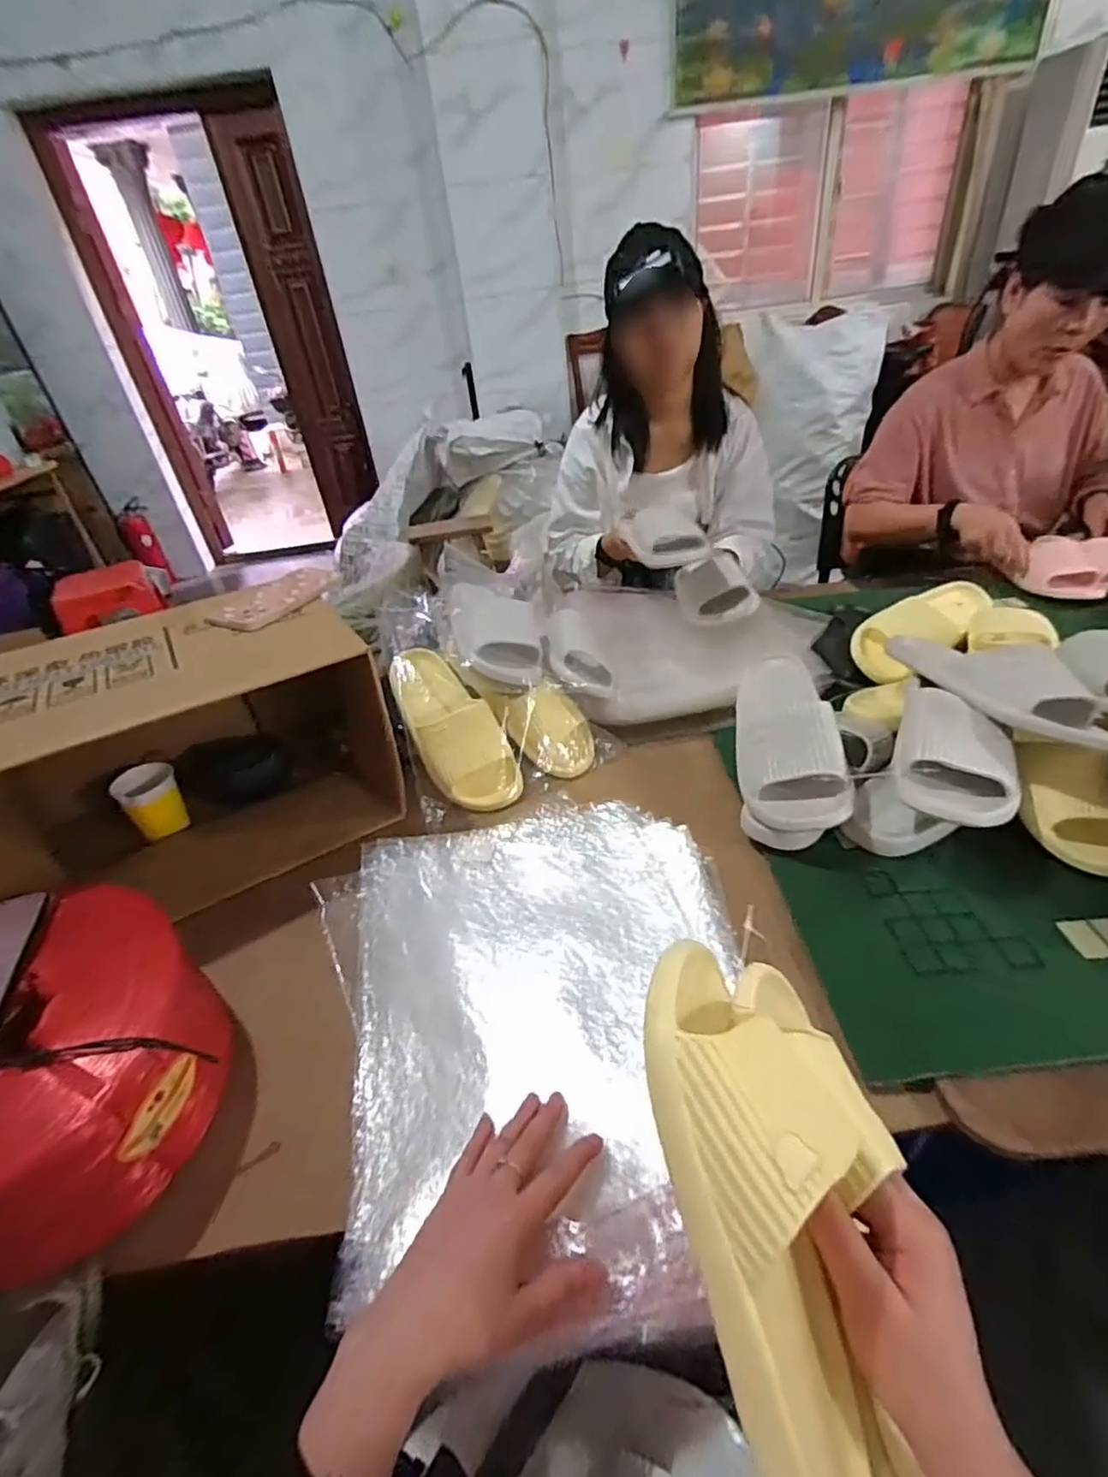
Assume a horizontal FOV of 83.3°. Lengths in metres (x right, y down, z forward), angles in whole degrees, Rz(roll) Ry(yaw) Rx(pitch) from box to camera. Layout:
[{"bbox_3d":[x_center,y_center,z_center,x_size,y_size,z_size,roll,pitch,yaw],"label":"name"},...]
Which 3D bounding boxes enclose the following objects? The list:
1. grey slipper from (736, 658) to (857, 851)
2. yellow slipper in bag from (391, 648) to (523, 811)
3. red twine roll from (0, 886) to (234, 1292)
[{"bbox_3d":[0.271,-0.001,0.734,0.105,0.085,0.255,-1,51,9],"label":"grey slipper"},{"bbox_3d":[-0.144,-0.025,0.831,0.099,0.063,0.264,-26,64,-23],"label":"yellow slipper in bag"},{"bbox_3d":[-0.416,0.262,0.500,0.262,0.132,0.249,-5,37,4],"label":"red twine roll"}]

